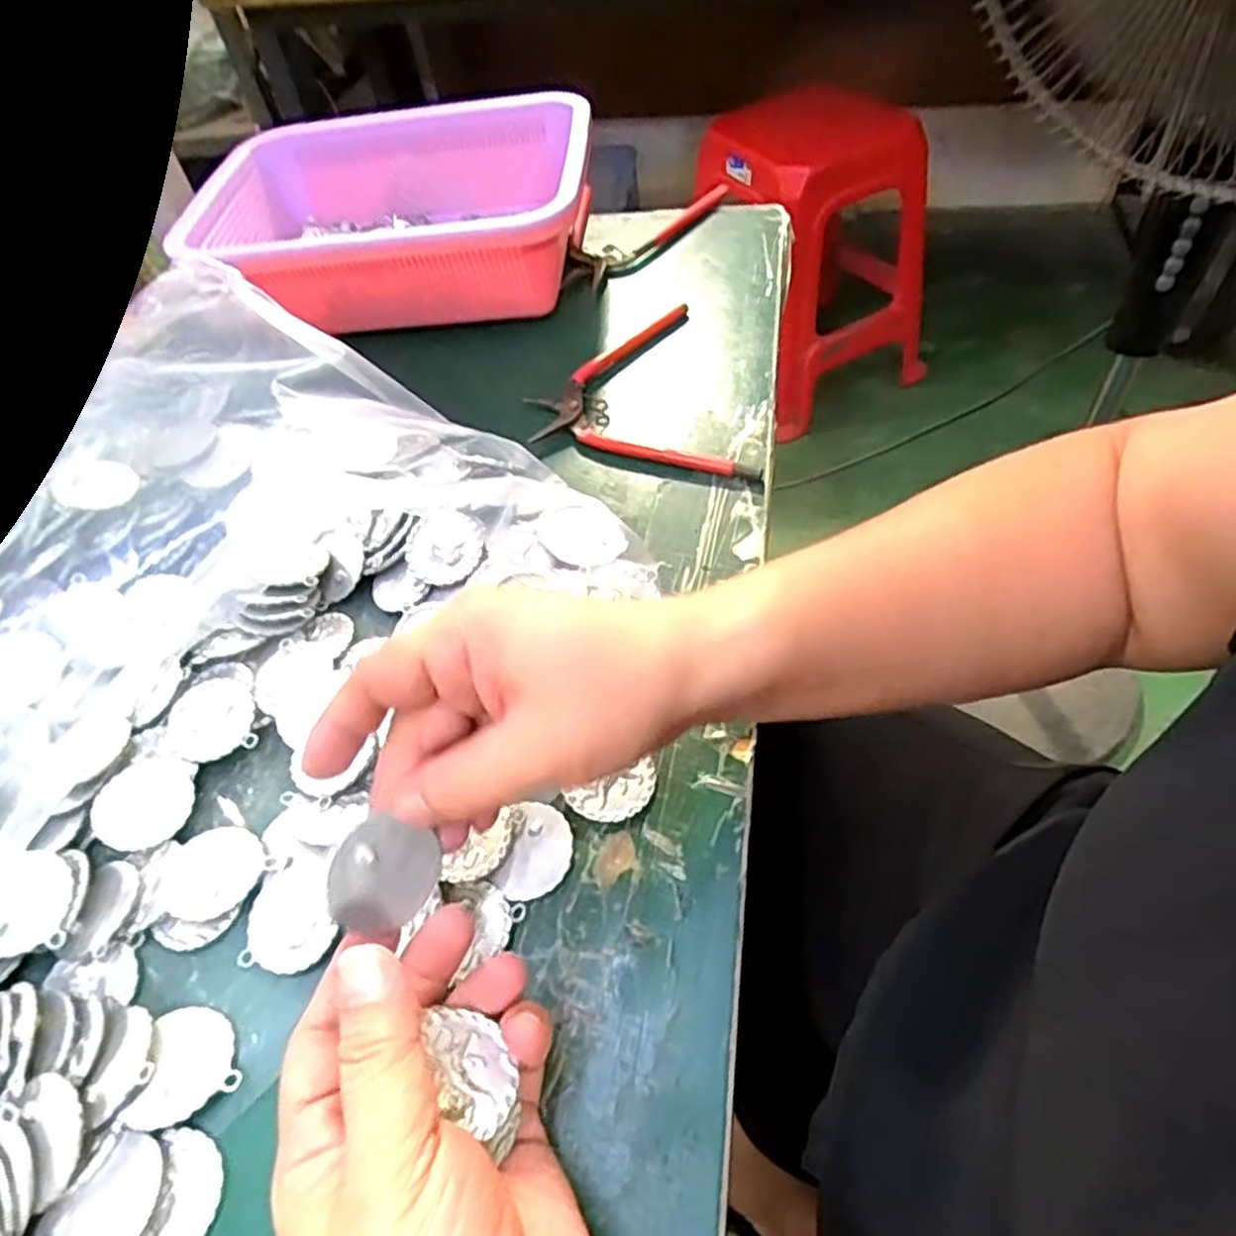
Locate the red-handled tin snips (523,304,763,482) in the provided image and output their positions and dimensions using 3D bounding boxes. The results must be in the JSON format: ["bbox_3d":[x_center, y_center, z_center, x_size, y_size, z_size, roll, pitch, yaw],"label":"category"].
[{"bbox_3d":[0.005,-0.125,0.453,0.110,0.010,0.156,-14,50,-3],"label":"red-handled tin snips"}]

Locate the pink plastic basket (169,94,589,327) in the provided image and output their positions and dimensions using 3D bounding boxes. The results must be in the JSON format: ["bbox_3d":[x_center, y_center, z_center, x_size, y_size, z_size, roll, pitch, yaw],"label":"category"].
[{"bbox_3d":[-0.149,-0.285,0.547,0.261,0.094,0.192,-4,52,2],"label":"pink plastic basket"}]

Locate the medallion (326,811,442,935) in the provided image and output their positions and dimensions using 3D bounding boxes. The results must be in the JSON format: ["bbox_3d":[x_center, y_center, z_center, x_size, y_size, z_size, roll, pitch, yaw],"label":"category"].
[{"bbox_3d":[-0.073,0.081,0.243,0.004,0.034,0.032,-10,56,49],"label":"medallion"}]

